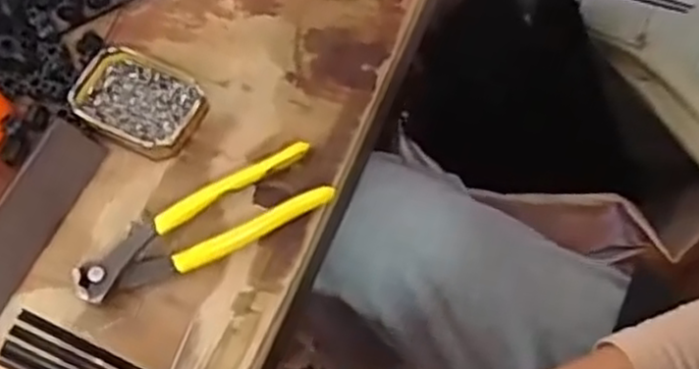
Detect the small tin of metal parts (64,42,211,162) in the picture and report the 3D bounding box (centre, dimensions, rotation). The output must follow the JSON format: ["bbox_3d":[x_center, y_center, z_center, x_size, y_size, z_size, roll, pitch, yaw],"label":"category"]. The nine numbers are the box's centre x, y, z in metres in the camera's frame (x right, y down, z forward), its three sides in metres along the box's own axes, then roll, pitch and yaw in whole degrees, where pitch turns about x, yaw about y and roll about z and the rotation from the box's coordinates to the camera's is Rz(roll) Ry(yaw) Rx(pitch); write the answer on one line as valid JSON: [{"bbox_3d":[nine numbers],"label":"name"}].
[{"bbox_3d":[-0.145,-0.059,0.516,0.086,0.018,0.060,24,68,16],"label":"small tin of metal parts"}]

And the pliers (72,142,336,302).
[{"bbox_3d":[-0.094,0.025,0.472,0.163,0.019,0.045,-24,63,-7],"label":"pliers"}]

